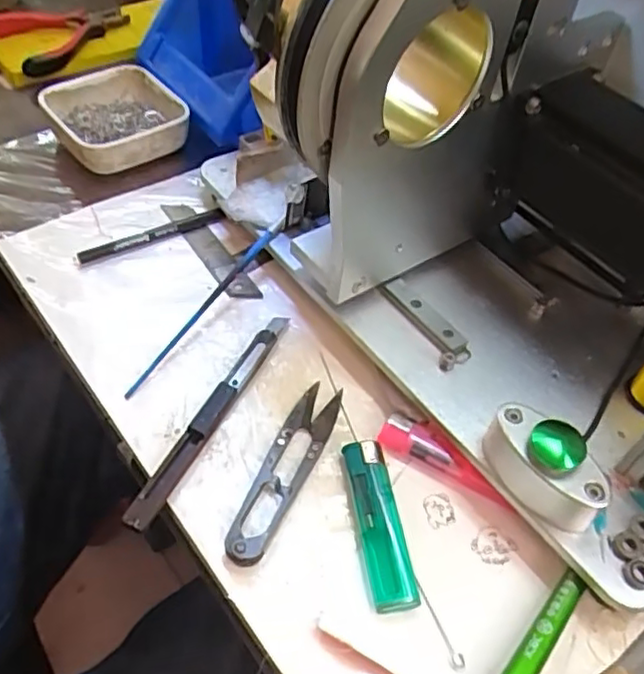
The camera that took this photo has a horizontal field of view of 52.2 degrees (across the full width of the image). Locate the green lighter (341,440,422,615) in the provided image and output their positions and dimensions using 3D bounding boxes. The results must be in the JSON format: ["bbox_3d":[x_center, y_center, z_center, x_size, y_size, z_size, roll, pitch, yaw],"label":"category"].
[{"bbox_3d":[0.026,0.084,0.300,0.019,0.012,0.078,-6,50,-10],"label":"green lighter"}]

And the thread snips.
[{"bbox_3d":[-0.017,0.062,0.317,0.022,0.010,0.103,22,51,12],"label":"thread snips"}]

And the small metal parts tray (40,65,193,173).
[{"bbox_3d":[-0.148,-0.158,0.479,0.084,0.031,0.098,-28,58,-26],"label":"small metal parts tray"}]

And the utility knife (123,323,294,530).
[{"bbox_3d":[-0.055,0.037,0.333,0.012,0.011,0.142,22,51,13],"label":"utility knife"}]

